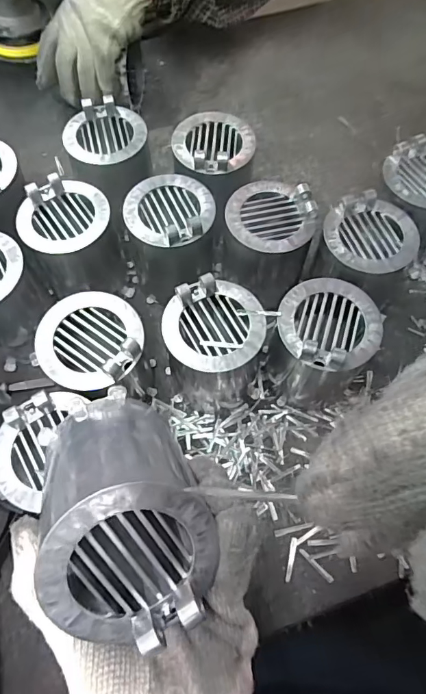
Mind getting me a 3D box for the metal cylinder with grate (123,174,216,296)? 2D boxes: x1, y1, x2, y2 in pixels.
[{"bbox_3d":[-0.042,-0.116,0.463,0.083,0.102,0.084,0,65,-1],"label":"metal cylinder with grate"}]

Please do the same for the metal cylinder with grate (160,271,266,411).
[{"bbox_3d":[0.001,0.002,0.417,0.084,0.119,0.082,0,65,-1],"label":"metal cylinder with grate"}]

